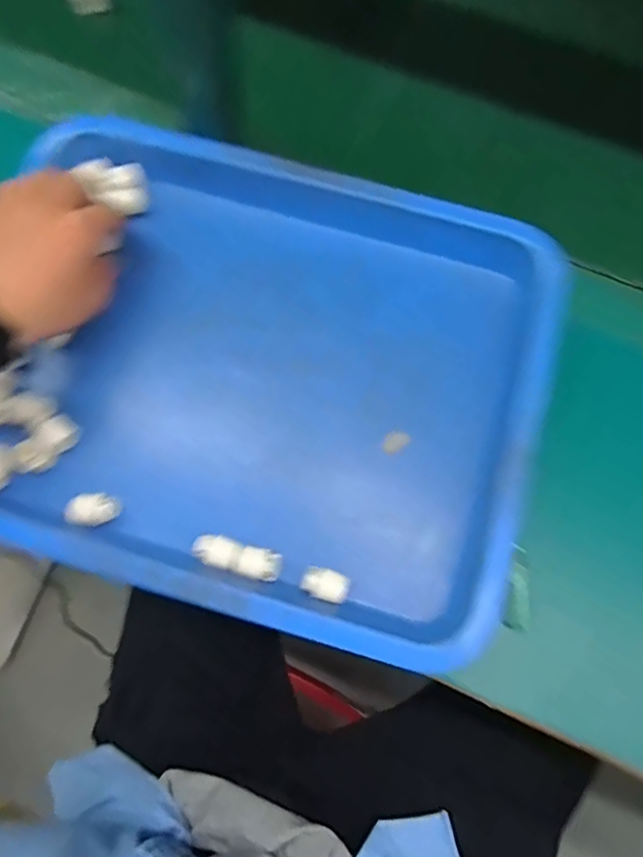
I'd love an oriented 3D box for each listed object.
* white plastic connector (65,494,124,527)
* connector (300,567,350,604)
[{"bbox_3d":[-0.161,0.058,0.389,0.035,0.017,0.021,1,73,-2],"label":"white plastic connector"},{"bbox_3d":[0.003,0.106,0.377,0.031,0.008,0.020,15,73,3],"label":"connector"}]

